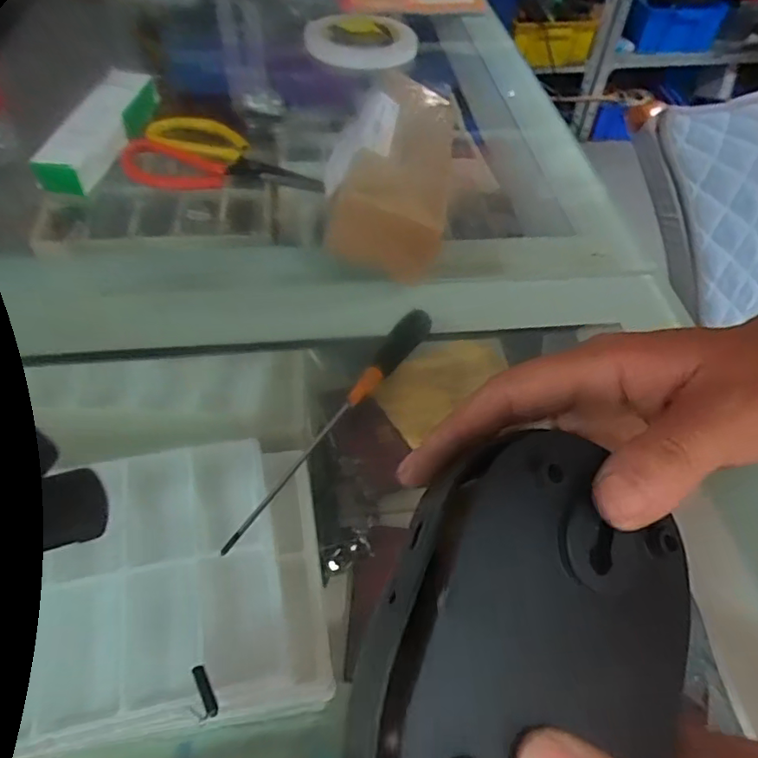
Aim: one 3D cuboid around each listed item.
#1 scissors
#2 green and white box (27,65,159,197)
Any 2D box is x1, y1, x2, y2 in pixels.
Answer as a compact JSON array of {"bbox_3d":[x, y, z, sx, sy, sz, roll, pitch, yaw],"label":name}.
[{"bbox_3d":[-0.126,-0.182,0.468,0.151,0.023,0.086,-2,51,-4],"label":"scissors"},{"bbox_3d":[-0.222,-0.207,0.464,0.043,0.031,0.153,9,51,4],"label":"green and white box"}]

